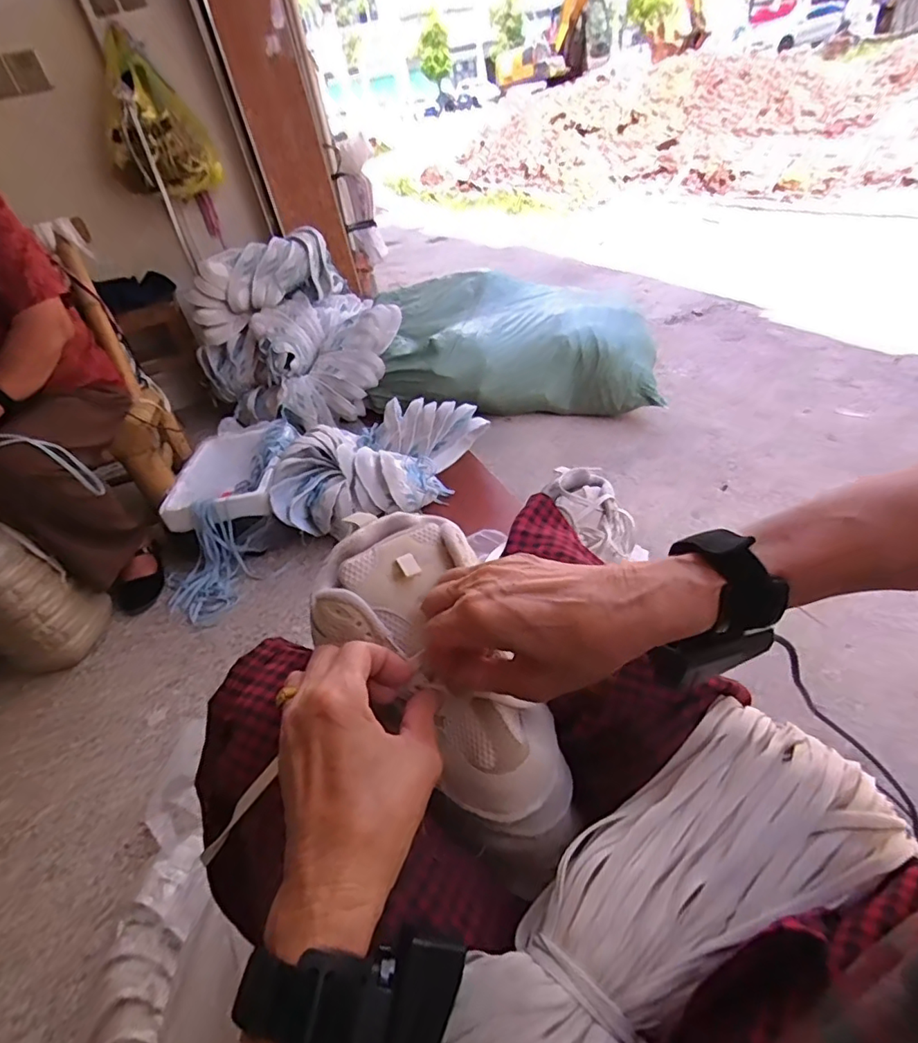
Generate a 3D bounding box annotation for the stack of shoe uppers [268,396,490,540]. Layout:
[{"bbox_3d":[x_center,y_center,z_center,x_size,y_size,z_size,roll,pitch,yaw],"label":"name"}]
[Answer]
[{"bbox_3d":[-0.205,-0.144,1.344,0.311,0.179,0.514,19,49,33],"label":"stack of shoe uppers"}]

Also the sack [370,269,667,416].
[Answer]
[{"bbox_3d":[0.168,-0.582,1.756,0.838,0.311,0.498,-5,39,10],"label":"sack"}]

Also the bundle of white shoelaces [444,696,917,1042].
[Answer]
[{"bbox_3d":[0.095,0.212,0.271,0.321,0.050,0.105,-30,41,-21],"label":"bundle of white shoelaces"}]

